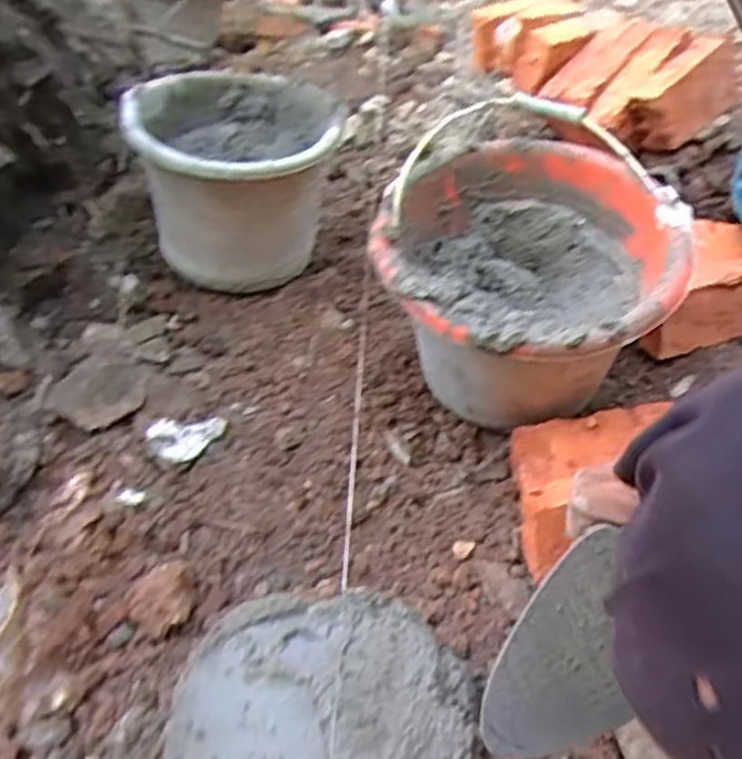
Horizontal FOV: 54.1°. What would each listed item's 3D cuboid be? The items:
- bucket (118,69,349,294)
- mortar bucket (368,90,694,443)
[{"bbox_3d":[-0.163,-0.248,0.907,0.224,0.212,0.283,-5,44,-6],"label":"bucket"},{"bbox_3d":[0.147,-0.085,0.734,0.266,0.212,0.325,19,46,18],"label":"mortar bucket"}]

